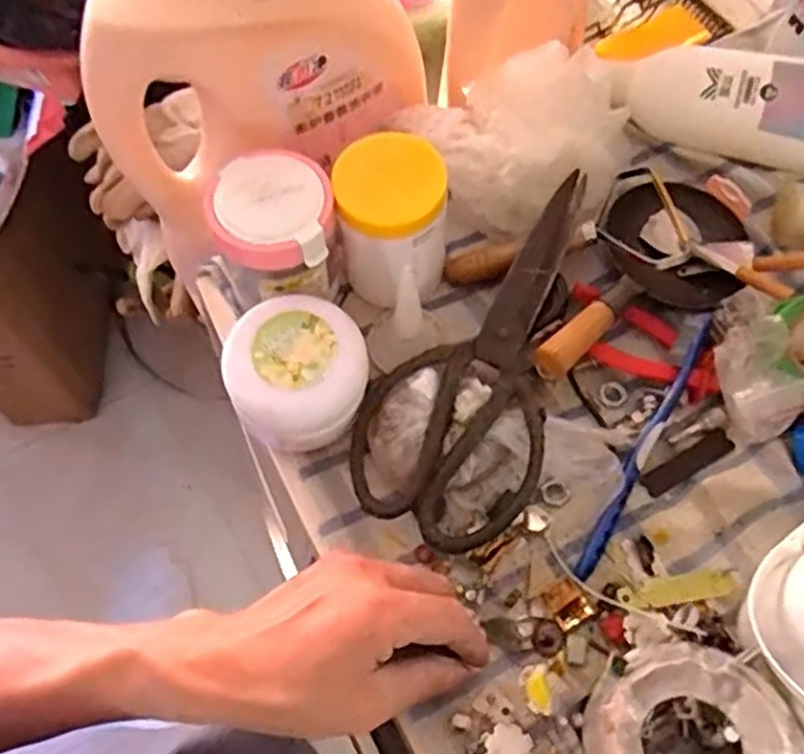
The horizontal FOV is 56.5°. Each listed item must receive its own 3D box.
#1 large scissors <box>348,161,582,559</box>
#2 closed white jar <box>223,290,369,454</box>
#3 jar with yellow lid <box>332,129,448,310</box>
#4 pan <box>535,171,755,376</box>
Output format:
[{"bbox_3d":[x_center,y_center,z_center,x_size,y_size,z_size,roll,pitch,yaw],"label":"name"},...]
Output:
[{"bbox_3d":[0.055,-0.021,0.475,0.110,0.029,0.252,21,69,10],"label":"large scissors"},{"bbox_3d":[-0.062,-0.002,0.456,0.078,0.063,0.078,-1,67,1],"label":"closed white jar"},{"bbox_3d":[-0.006,-0.087,0.476,0.068,0.110,0.077,3,67,3],"label":"jar with yellow lid"},{"bbox_3d":[0.151,-0.066,0.505,0.185,0.051,0.097,-34,70,-12],"label":"pan"}]

